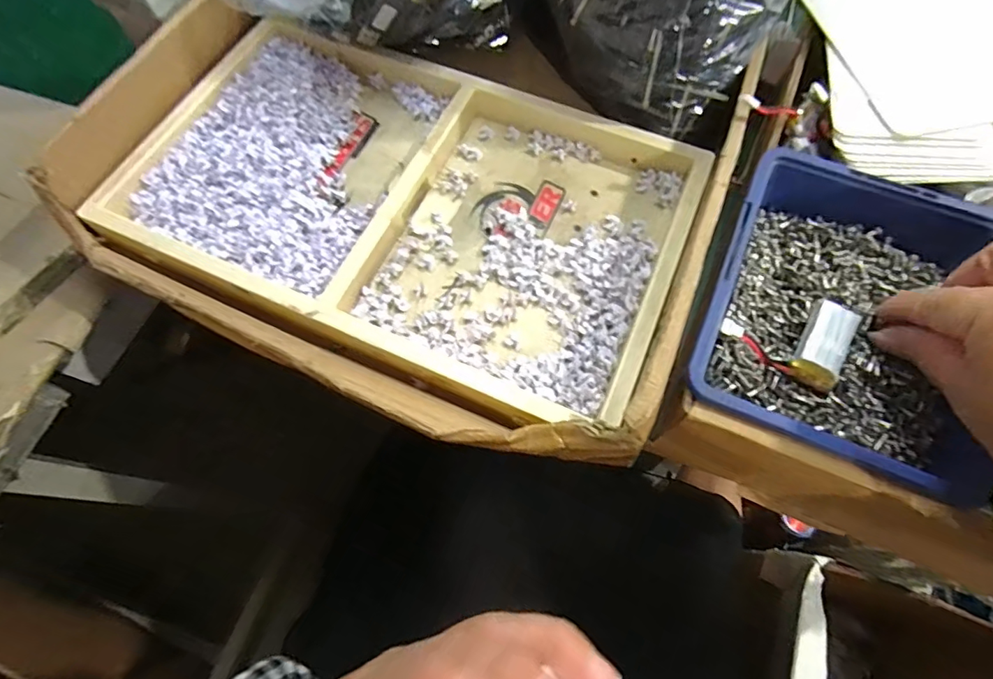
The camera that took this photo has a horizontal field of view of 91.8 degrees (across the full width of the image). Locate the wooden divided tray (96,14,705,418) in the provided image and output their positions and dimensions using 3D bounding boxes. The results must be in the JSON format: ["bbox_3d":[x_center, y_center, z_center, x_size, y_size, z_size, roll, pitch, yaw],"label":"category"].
[{"bbox_3d":[-0.054,-0.085,0.291,0.321,0.028,0.197,21,70,10],"label":"wooden divided tray"}]

